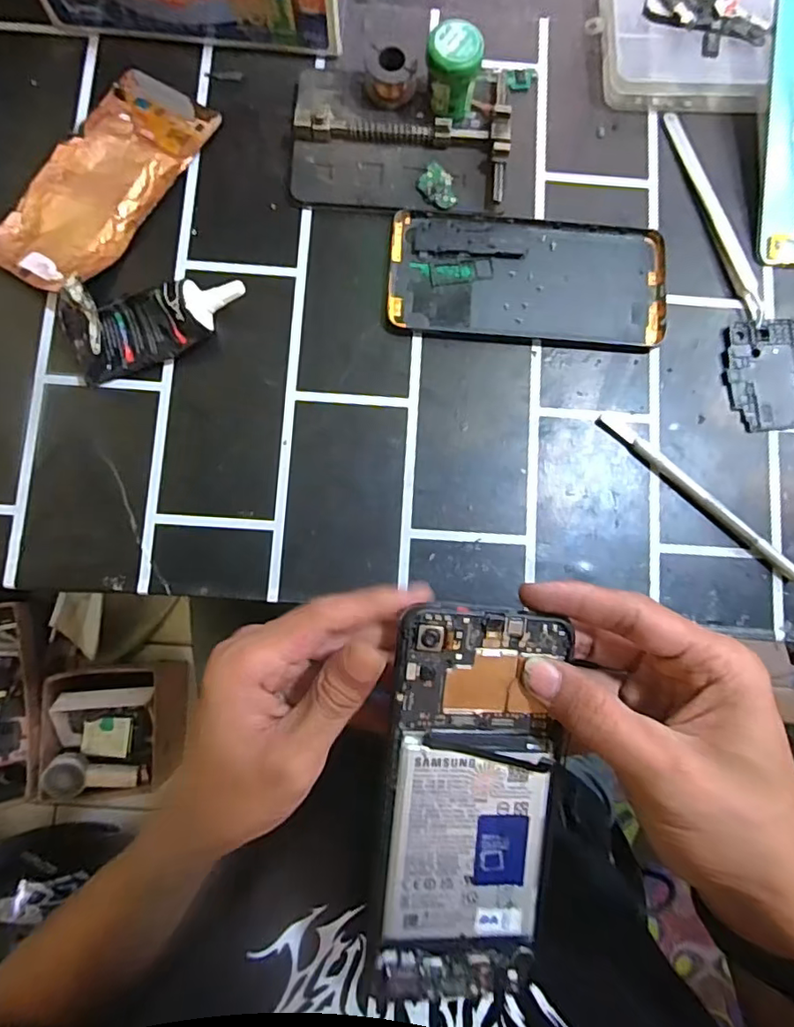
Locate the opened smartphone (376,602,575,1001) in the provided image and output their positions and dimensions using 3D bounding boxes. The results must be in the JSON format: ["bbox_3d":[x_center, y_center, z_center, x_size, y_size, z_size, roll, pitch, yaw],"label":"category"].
[{"bbox_3d":[0.031,0.118,0.228,0.070,0.013,0.158,3,93,0],"label":"opened smartphone"}]

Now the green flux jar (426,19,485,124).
[{"bbox_3d":[0.032,-0.251,0.321,0.029,0.037,0.031,0,82,-2],"label":"green flux jar"}]

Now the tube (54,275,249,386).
[{"bbox_3d":[-0.134,-0.110,0.308,0.095,0.030,0.044,-23,83,-5],"label":"tube"}]

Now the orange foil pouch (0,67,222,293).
[{"bbox_3d":[-0.173,-0.196,0.328,0.068,0.014,0.147,33,82,3],"label":"orange foil pouch"}]

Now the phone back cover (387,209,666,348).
[{"bbox_3d":[0.077,-0.140,0.331,0.160,0.004,0.073,4,82,-2],"label":"phone back cover"}]

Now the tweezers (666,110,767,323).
[{"bbox_3d":[0.193,-0.181,0.338,0.012,0.005,0.142,-17,83,-5],"label":"tweezers"}]

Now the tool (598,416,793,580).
[{"bbox_3d":[0.171,-0.011,0.317,0.137,0.008,0.009,42,82,4],"label":"tool"}]

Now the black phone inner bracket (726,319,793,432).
[{"bbox_3d":[0.218,-0.082,0.328,0.045,0.004,0.065,-1,82,-2],"label":"black phone inner bracket"}]

